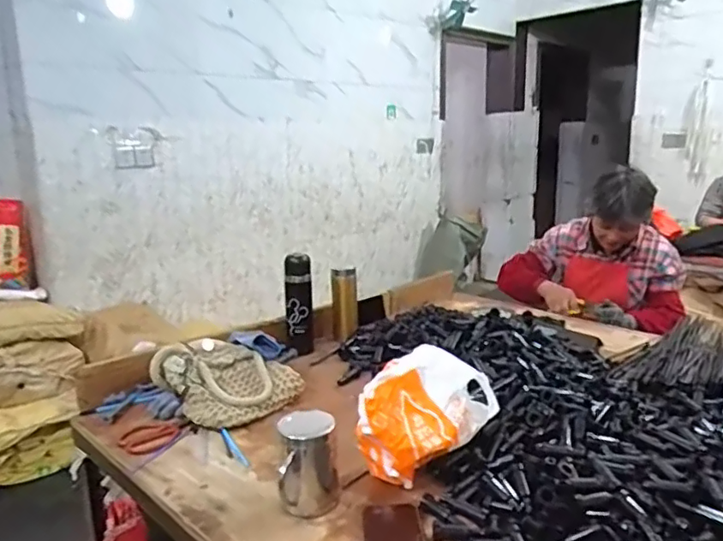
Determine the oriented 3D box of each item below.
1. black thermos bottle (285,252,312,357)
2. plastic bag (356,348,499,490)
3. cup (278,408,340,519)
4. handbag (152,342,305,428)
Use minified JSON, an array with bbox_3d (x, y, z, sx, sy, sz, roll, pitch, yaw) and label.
[{"bbox_3d":[-0.147,0.080,1.359,0.058,0.224,0.060,-1,13,0],"label":"black thermos bottle"},{"bbox_3d":[0.089,0.218,0.855,0.202,0.156,0.117,-13,17,-42],"label":"plastic bag"},{"bbox_3d":[-0.070,0.264,0.788,0.074,0.133,0.067,-2,13,-3],"label":"cup"},{"bbox_3d":[-0.251,0.198,1.114,0.204,0.102,0.204,7,15,32],"label":"handbag"}]

